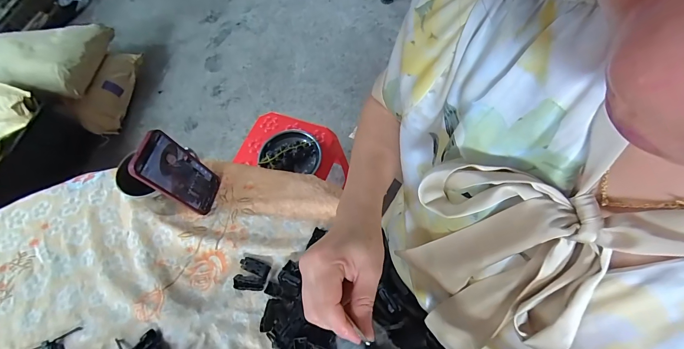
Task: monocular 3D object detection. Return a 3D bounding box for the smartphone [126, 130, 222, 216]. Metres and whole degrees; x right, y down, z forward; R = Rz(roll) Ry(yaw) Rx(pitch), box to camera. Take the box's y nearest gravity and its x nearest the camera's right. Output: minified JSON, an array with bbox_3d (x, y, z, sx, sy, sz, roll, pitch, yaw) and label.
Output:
[{"bbox_3d":[-0.257,0.001,0.506,0.009,0.161,0.078,1,61,20],"label":"smartphone"}]

